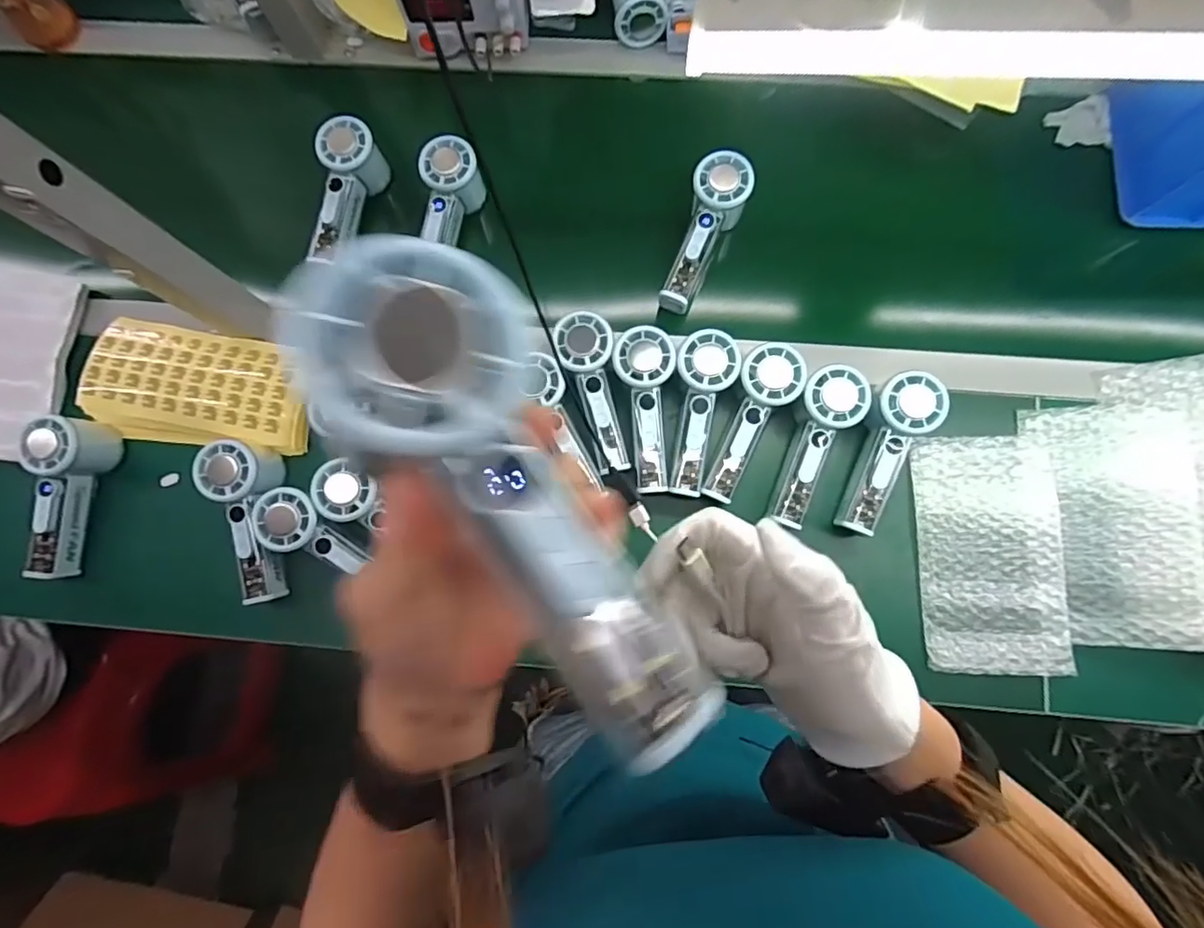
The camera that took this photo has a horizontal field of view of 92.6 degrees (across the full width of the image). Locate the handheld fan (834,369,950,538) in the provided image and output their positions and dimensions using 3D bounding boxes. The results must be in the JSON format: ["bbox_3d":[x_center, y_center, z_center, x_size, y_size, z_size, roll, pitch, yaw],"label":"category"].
[{"bbox_3d":[0.260,-0.010,0.524,0.051,0.026,0.153,24,97,5],"label":"handheld fan"}]

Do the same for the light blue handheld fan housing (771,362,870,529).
[{"bbox_3d":[0.197,-0.018,0.528,0.052,0.026,0.145,20,98,4],"label":"light blue handheld fan housing"}]

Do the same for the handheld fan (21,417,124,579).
[{"bbox_3d":[-0.523,0.032,0.552,0.049,0.054,0.153,2,80,2],"label":"handheld fan"}]

